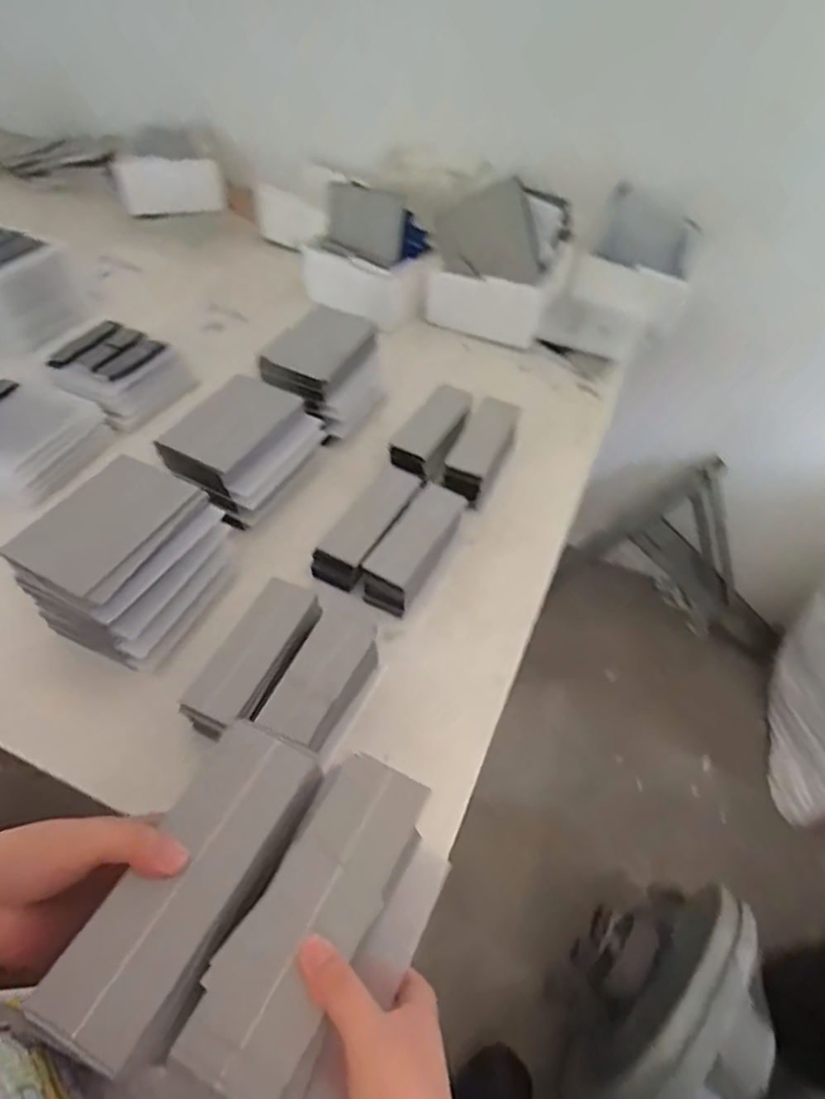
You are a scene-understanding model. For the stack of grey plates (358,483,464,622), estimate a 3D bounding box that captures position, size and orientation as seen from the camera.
[{"bbox_3d":[0.005,-0.005,0.721,0.064,0.054,0.175,26,54,16],"label":"stack of grey plates"}]

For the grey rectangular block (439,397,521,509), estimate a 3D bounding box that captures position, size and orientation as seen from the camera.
[{"bbox_3d":[0.094,-0.132,0.821,0.063,0.063,0.168,23,54,14],"label":"grey rectangular block"}]

